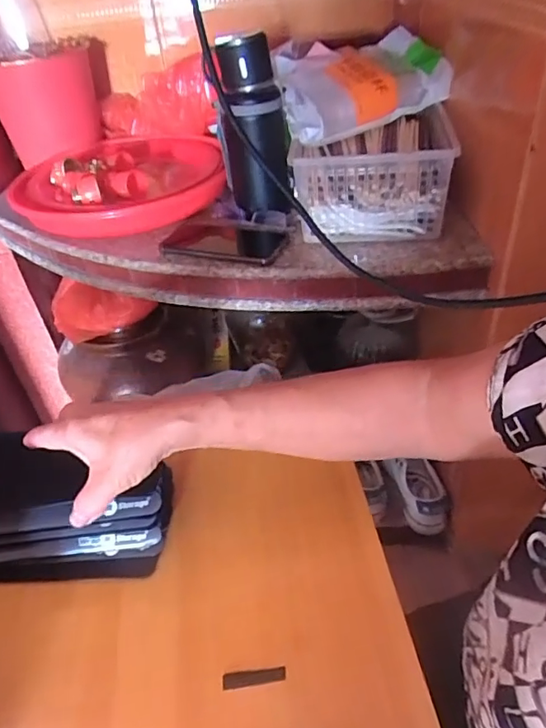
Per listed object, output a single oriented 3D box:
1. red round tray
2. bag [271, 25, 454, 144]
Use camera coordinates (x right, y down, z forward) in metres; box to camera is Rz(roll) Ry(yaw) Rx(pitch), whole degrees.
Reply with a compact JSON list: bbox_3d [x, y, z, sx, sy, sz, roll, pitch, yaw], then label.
[{"bbox_3d":[-0.252,-0.312,0.882,0.332,0.057,0.358,-13,40,-8],"label":"red round tray"},{"bbox_3d":[0.121,-0.403,0.742,0.270,0.091,0.138,-22,42,-18],"label":"bag"}]

